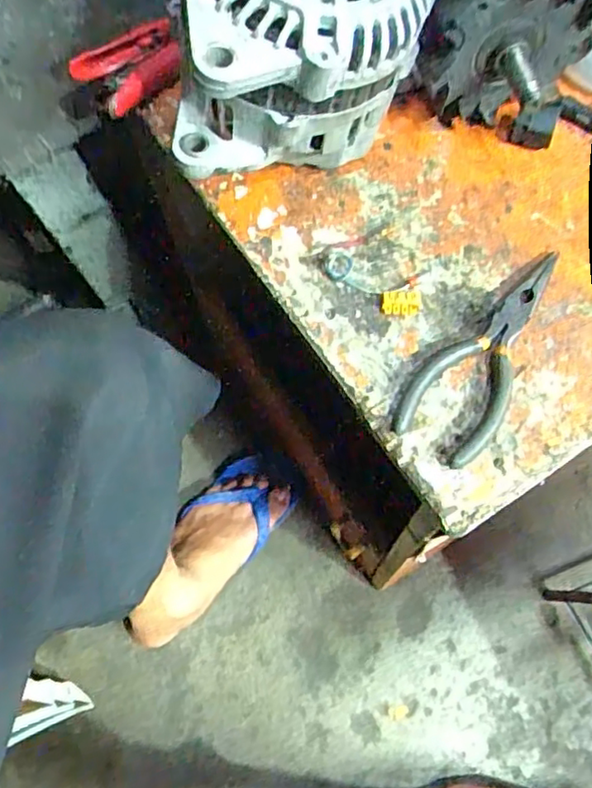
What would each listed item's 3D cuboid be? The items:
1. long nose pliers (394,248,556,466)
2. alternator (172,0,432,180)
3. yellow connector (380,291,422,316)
[{"bbox_3d":[0.113,-0.026,0.365,0.050,0.008,0.145,35,75,15],"label":"long nose pliers"},{"bbox_3d":[0.005,-0.210,0.365,0.135,0.118,0.169,13,70,8],"label":"alternator"},{"bbox_3d":[0.064,-0.056,0.386,0.025,0.004,0.015,0,69,3],"label":"yellow connector"}]

